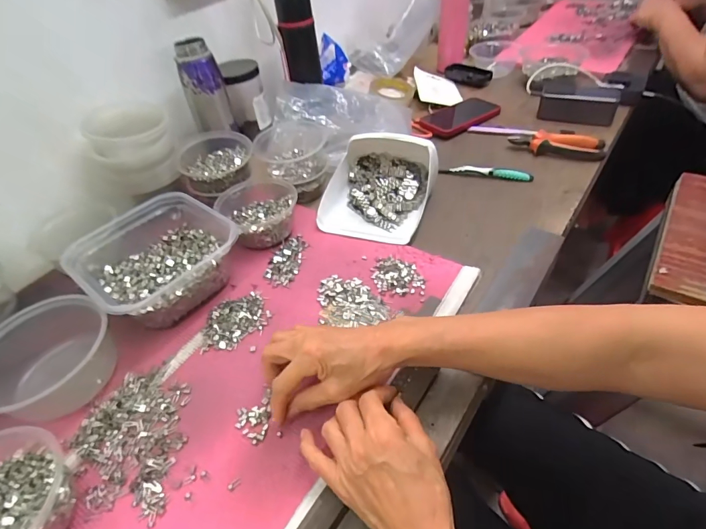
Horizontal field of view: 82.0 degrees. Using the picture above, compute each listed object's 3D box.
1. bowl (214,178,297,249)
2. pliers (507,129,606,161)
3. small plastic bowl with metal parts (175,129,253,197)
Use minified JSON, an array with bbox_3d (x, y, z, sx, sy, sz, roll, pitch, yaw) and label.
[{"bbox_3d":[-0.139,-0.081,0.603,0.112,0.045,0.131,-26,50,-19],"label":"bowl"},{"bbox_3d":[0.353,-0.209,0.704,0.149,0.020,0.059,9,46,17],"label":"pliers"},{"bbox_3d":[-0.214,-0.163,0.636,0.114,0.046,0.114,-12,44,-4],"label":"small plastic bowl with metal parts"}]

